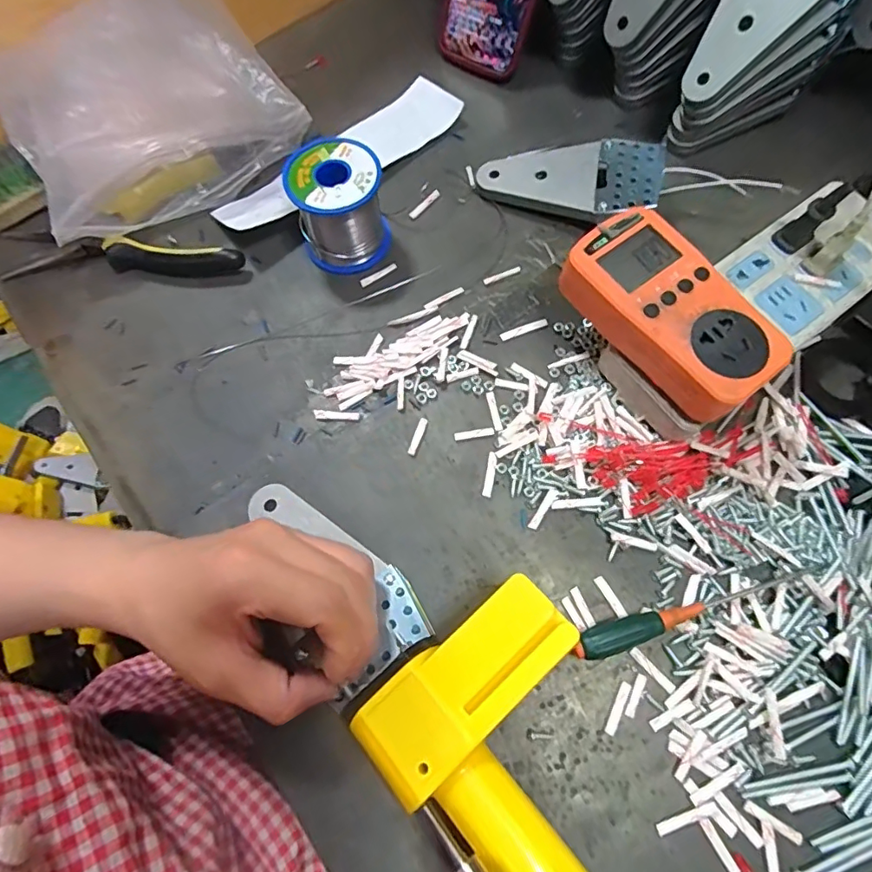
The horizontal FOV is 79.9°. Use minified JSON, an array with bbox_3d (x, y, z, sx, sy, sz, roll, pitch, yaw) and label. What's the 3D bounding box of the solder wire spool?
[{"bbox_3d":[-0.069,-0.165,0.378,0.062,0.062,0.062,-22,70,-7],"label":"solder wire spool"}]

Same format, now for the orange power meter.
[{"bbox_3d":[0.135,-0.070,0.304,0.069,0.029,0.126,-35,71,-11],"label":"orange power meter"}]

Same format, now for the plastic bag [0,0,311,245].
[{"bbox_3d":[-0.220,-0.250,0.398,0.193,0.089,0.136,-33,72,-10],"label":"plastic bag"}]

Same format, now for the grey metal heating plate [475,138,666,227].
[{"bbox_3d":[0.101,-0.193,0.402,0.134,0.029,0.071,6,70,4],"label":"grey metal heating plate"}]

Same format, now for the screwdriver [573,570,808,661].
[{"bbox_3d":[0.144,0.100,0.294,0.139,0.014,0.018,-15,70,-4],"label":"screwdriver"}]

